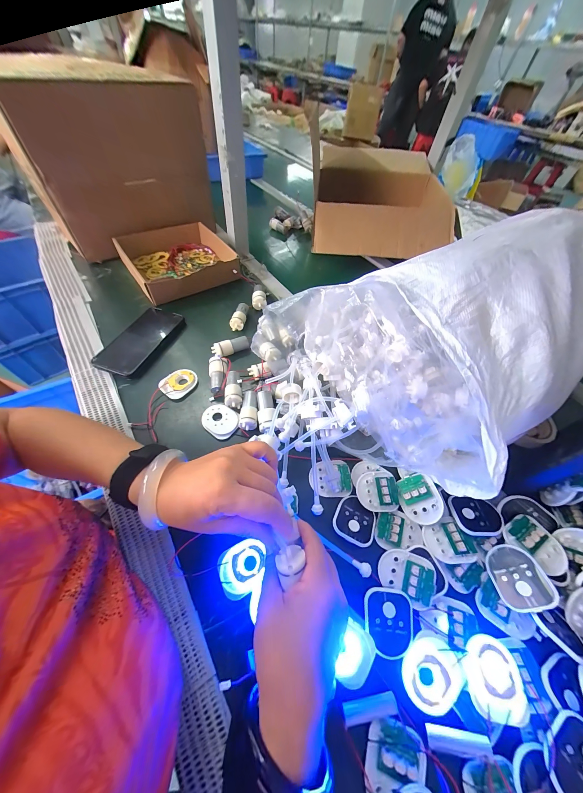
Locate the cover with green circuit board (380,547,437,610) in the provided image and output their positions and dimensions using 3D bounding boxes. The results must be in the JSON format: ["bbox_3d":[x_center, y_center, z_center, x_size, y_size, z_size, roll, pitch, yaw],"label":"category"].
[{"bbox_3d":[0.130,0.199,0.278,0.056,0.010,0.048,20,56,9],"label":"cover with green circuit board"}]

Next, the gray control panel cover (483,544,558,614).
[{"bbox_3d":[0.245,0.196,0.272,0.050,0.005,0.056,-37,36,27],"label":"gray control panel cover"}]

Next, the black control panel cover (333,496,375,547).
[{"bbox_3d":[0.080,0.156,0.313,0.049,0.004,0.054,30,44,19],"label":"black control panel cover"}]

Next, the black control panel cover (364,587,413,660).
[{"bbox_3d":[0.101,0.234,0.259,0.049,0.005,0.056,5,55,-2],"label":"black control panel cover"}]

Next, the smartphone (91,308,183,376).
[{"bbox_3d":[-0.272,-0.104,0.454,0.075,0.012,0.161,16,51,6],"label":"smartphone"}]

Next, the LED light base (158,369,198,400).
[{"bbox_3d":[-0.187,-0.022,0.420,0.046,0.009,0.057,38,60,19],"label":"LED light base"}]

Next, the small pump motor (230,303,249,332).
[{"bbox_3d":[-0.105,-0.164,0.509,0.028,0.028,0.060,7,55,0],"label":"small pump motor"}]

